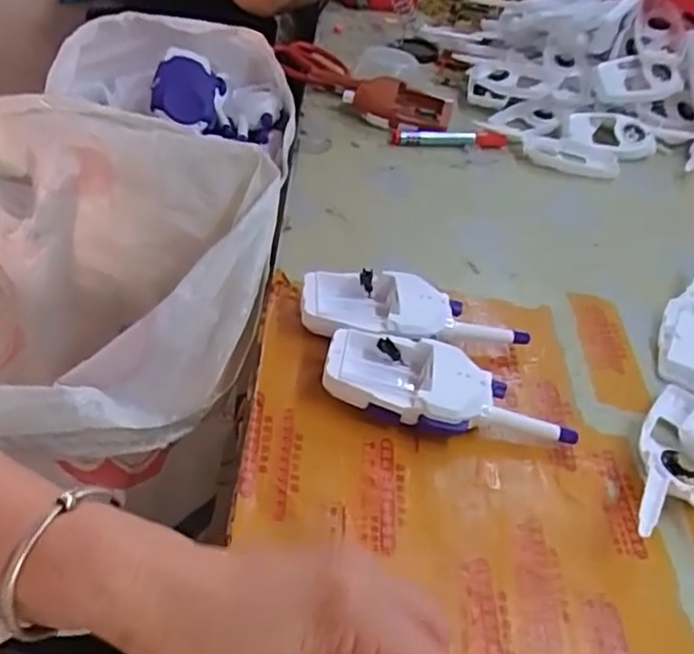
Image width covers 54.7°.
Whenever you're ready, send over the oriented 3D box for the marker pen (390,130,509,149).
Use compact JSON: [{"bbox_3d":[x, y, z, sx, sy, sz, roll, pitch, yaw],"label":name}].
[{"bbox_3d":[0.116,-0.213,0.754,0.131,0.013,0.015,-2,44,-14],"label":"marker pen"}]

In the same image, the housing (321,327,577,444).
[{"bbox_3d":[0.069,0.046,0.446,0.169,0.037,0.062,13,39,5],"label":"housing"}]

